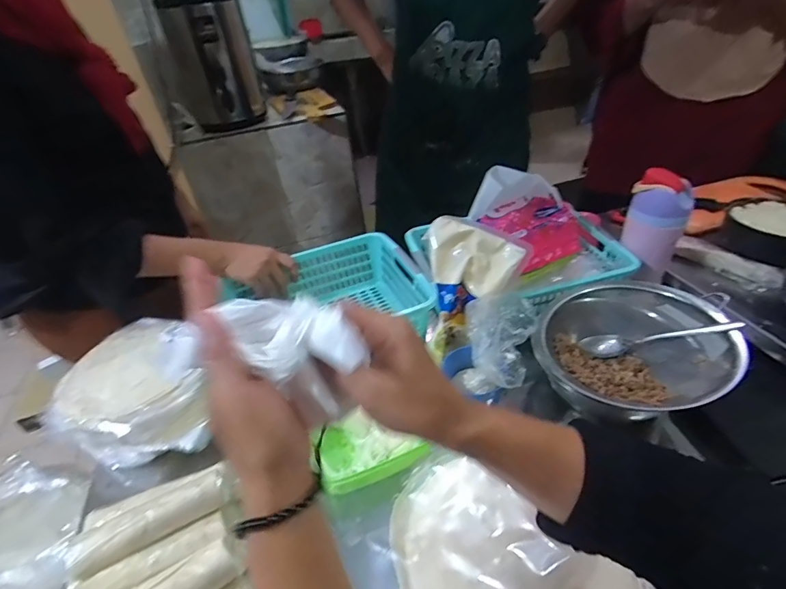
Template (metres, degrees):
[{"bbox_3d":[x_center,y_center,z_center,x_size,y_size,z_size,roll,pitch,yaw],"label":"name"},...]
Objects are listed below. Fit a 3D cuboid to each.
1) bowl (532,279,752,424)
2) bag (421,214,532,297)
[{"bbox_3d":[0.289,0.065,0.510,0.214,0.070,0.209,-4,39,3],"label":"bowl"},{"bbox_3d":[0.106,-0.045,0.543,0.139,0.088,0.054,22,0,-4],"label":"bag"}]

